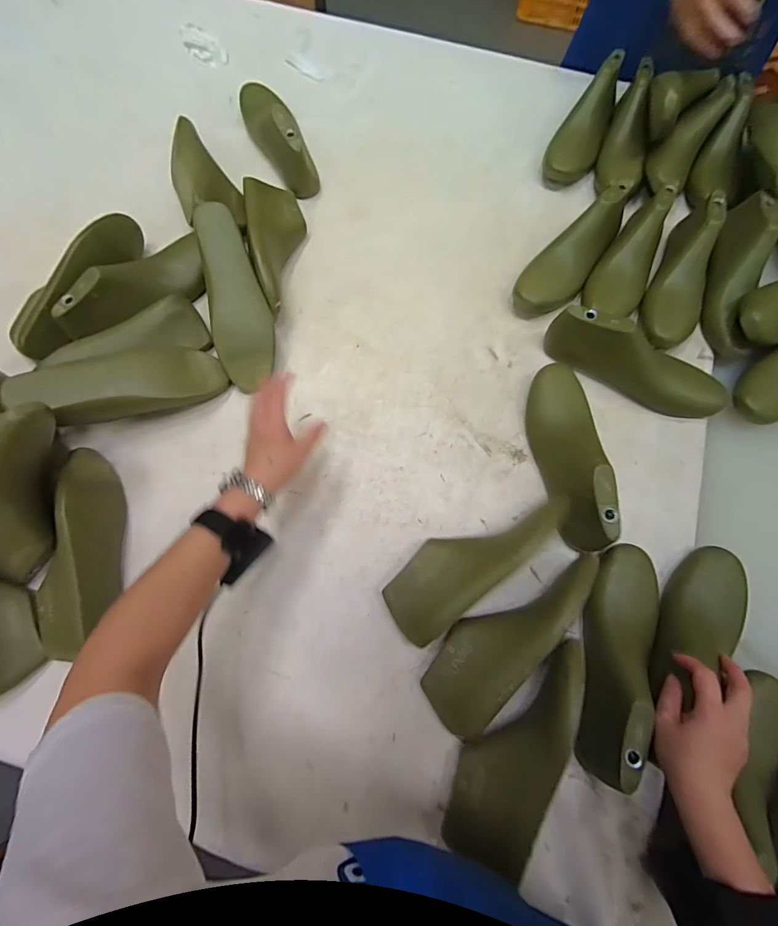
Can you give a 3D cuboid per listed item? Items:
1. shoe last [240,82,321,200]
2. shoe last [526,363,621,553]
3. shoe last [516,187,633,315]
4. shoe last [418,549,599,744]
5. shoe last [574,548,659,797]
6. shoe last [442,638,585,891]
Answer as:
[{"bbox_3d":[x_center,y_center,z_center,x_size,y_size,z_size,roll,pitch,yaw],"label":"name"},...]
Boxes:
[{"bbox_3d":[-0.194,-0.563,0.679,0.070,0.084,0.250,-25,76,-5],"label":"shoe last"},{"bbox_3d":[0.226,-0.018,0.511,0.072,0.089,0.242,3,75,2],"label":"shoe last"},{"bbox_3d":[0.274,-0.314,0.603,0.078,0.079,0.221,38,79,11],"label":"shoe last"},{"bbox_3d":[0.137,0.188,0.464,0.083,0.068,0.247,43,80,11],"label":"shoe last"},{"bbox_3d":[0.257,0.210,0.445,0.077,0.080,0.247,20,63,7],"label":"shoe last"},{"bbox_3d":[0.138,0.295,0.430,0.077,0.072,0.228,27,77,8],"label":"shoe last"}]

